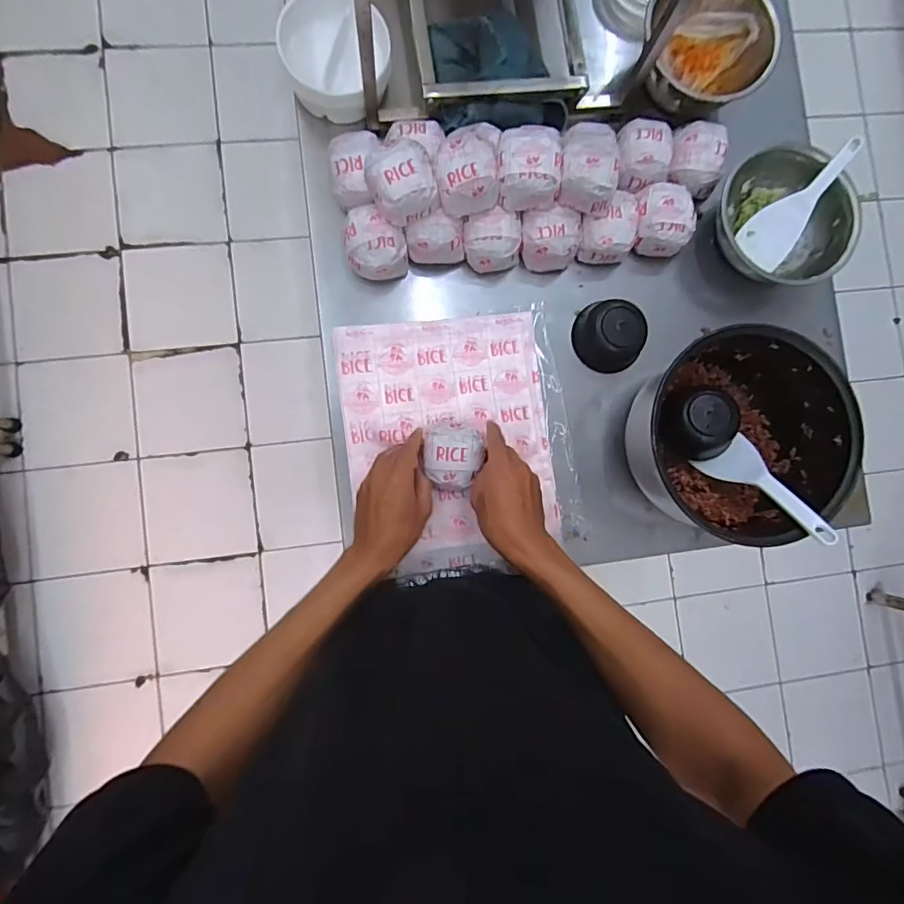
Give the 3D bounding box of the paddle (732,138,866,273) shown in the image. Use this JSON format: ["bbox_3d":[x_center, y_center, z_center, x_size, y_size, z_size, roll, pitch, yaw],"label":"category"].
[{"bbox_3d":[0.447,-0.322,0.630,0.064,0.033,0.178,39,105,-3],"label":"paddle"}]

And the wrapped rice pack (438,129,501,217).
[{"bbox_3d":[0.018,-0.317,0.569,0.069,0.049,0.077,-8,87,-6],"label":"wrapped rice pack"}]

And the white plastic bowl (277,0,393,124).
[{"bbox_3d":[-0.145,-0.483,0.600,0.117,0.056,0.132,-39,92,-6],"label":"white plastic bowl"}]

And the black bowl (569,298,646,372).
[{"bbox_3d":[0.202,-0.149,0.631,0.086,0.051,0.080,0,88,-5],"label":"black bowl"}]

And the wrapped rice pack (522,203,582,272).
[{"bbox_3d":[0.123,-0.266,0.621,0.073,0.051,0.059,2,88,-5],"label":"wrapped rice pack"}]

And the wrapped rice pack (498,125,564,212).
[{"bbox_3d":[0.091,-0.329,0.574,0.077,0.042,0.087,2,86,-6],"label":"wrapped rice pack"}]

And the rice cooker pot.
[{"bbox_3d":[0.331,-0.017,0.590,0.222,0.113,0.236,-8,89,-6],"label":"rice cooker pot"}]

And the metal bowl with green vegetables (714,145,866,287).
[{"bbox_3d":[0.426,-0.300,0.646,0.172,0.060,0.175,0,88,-5],"label":"metal bowl with green vegetables"}]

